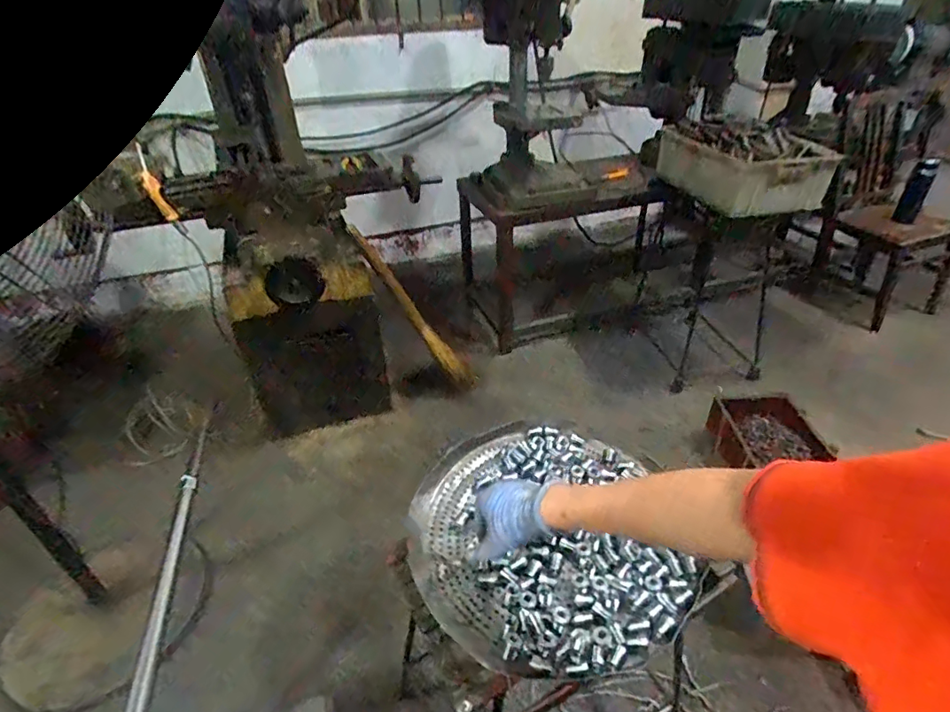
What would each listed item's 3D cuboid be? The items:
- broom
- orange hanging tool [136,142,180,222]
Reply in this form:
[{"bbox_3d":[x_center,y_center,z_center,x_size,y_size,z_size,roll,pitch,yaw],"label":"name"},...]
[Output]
[{"bbox_3d":[-0.197,-0.142,1.783,0.081,0.729,0.064,-29,35,10],"label":"broom"},{"bbox_3d":[-0.871,-0.466,1.396,0.049,0.199,0.024,-20,39,-21],"label":"orange hanging tool"}]

